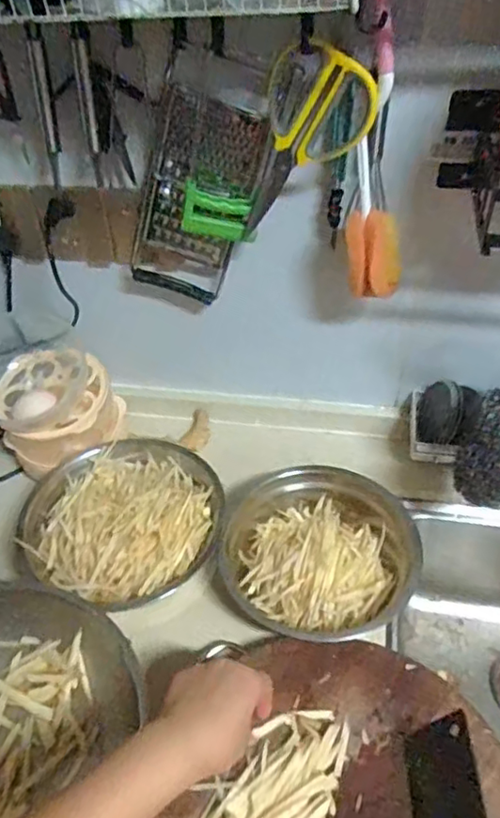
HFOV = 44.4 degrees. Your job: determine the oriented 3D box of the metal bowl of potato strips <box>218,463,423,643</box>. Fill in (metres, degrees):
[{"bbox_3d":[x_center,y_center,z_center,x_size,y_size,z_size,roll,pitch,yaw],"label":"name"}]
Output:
[{"bbox_3d":[0.083,0.164,0.691,0.207,0.096,0.195,-1,44,1],"label":"metal bowl of potato strips"}]

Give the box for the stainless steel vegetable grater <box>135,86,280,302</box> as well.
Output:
[{"bbox_3d":[-0.062,-0.206,0.649,0.114,0.233,0.042,24,46,-5],"label":"stainless steel vegetable grater"}]

